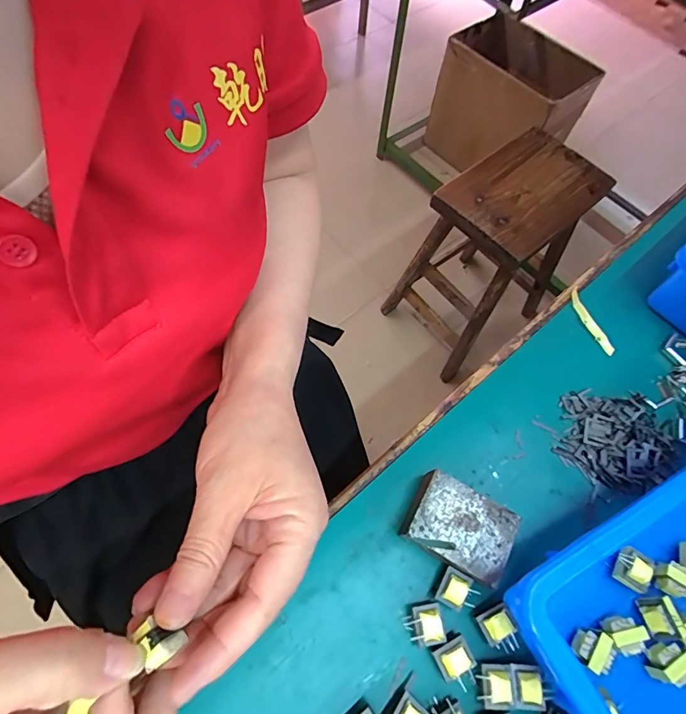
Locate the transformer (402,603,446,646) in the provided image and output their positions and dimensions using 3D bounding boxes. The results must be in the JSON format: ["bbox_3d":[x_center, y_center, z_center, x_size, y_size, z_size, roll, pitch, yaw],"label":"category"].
[{"bbox_3d":[0.044,0.147,0.234,0.018,0.018,0.018,-7,63,-7],"label":"transformer"}]

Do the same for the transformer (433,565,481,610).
[{"bbox_3d":[0.064,0.133,0.240,0.019,0.017,0.019,28,64,11],"label":"transformer"}]

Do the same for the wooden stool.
[{"bbox_3d":[0.322,-0.227,0.971,0.312,0.432,0.247,-36,72,-19],"label":"wooden stool"}]

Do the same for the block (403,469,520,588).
[{"bbox_3d":[0.067,0.102,0.252,0.059,0.027,0.043,28,64,11],"label":"block"}]

